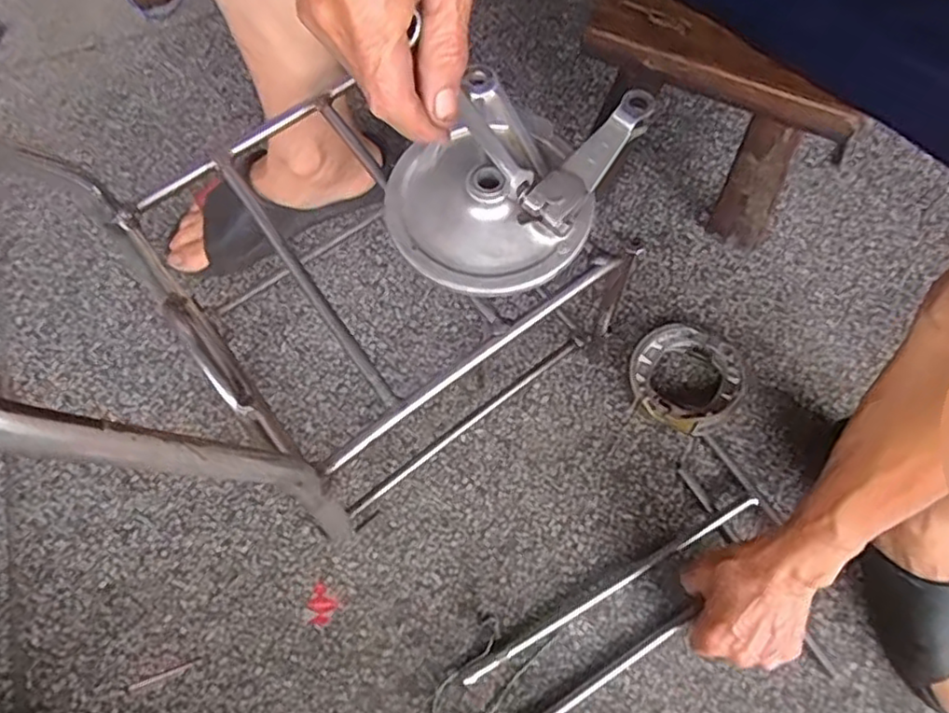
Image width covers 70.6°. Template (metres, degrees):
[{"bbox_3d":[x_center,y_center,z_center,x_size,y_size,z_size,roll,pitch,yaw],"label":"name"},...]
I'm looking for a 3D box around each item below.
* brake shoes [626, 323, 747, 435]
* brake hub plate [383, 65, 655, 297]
[{"bbox_3d":[0.190,0.017,0.610,0.096,0.037,0.101,-1,69,2],"label":"brake shoes"},{"bbox_3d":[0.014,-0.114,0.415,0.125,0.048,0.143,31,74,14],"label":"brake hub plate"}]

